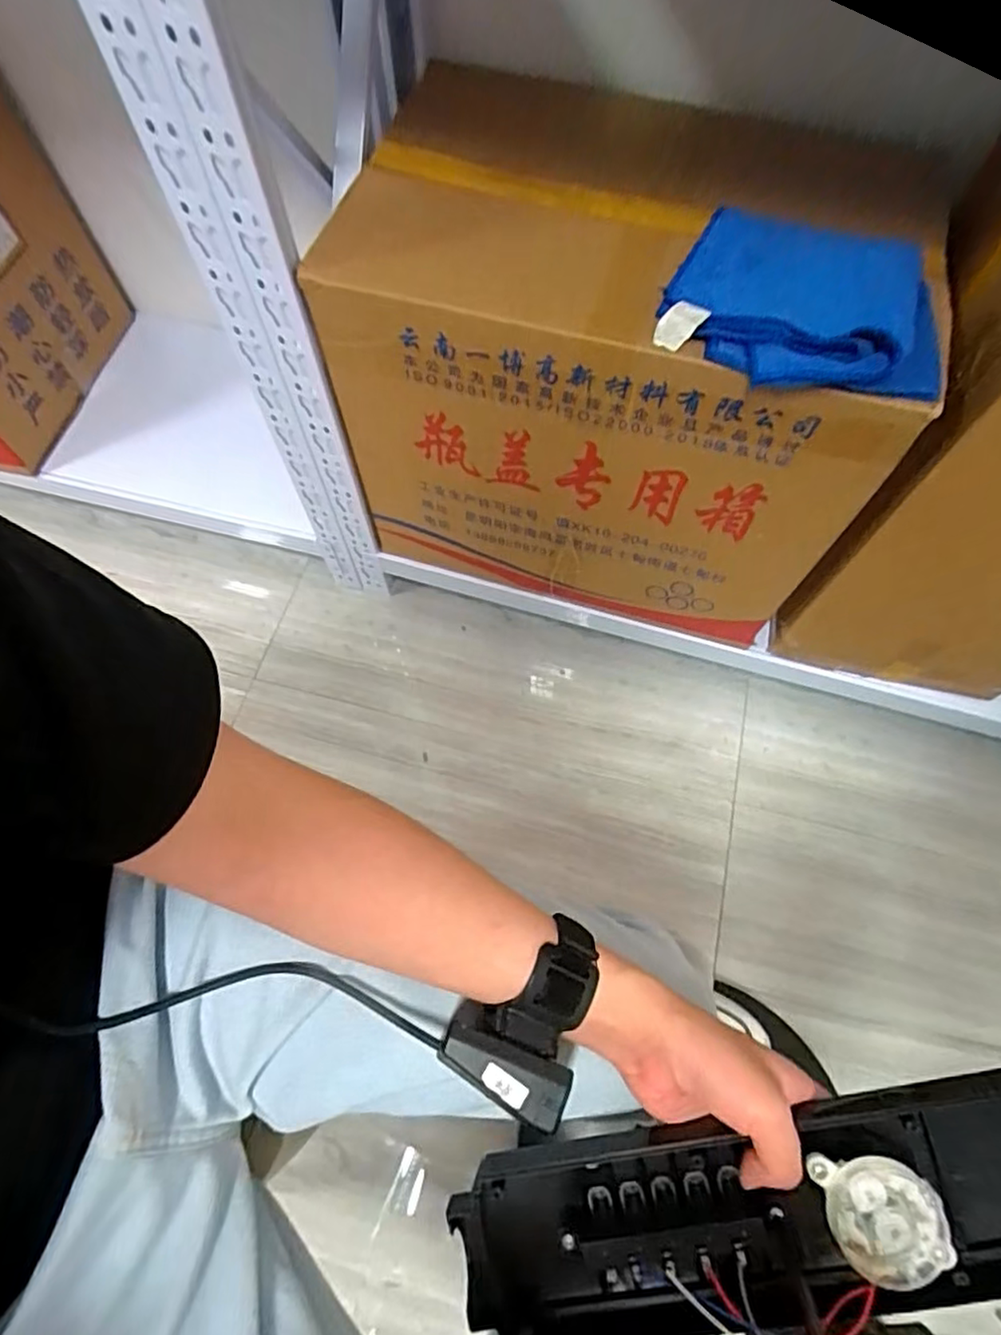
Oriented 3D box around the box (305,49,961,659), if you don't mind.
[{"bbox_3d":[0.127,-0.304,0.771,0.553,0.435,0.306,19,68,8],"label":"box"}]

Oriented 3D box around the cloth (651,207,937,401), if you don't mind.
[{"bbox_3d":[0.253,-0.318,0.532,0.223,0.038,0.193,10,67,4],"label":"cloth"}]

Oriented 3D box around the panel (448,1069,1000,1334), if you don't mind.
[{"bbox_3d":[0.153,0.281,0.327,0.350,0.049,0.095,-13,67,5],"label":"panel"}]

